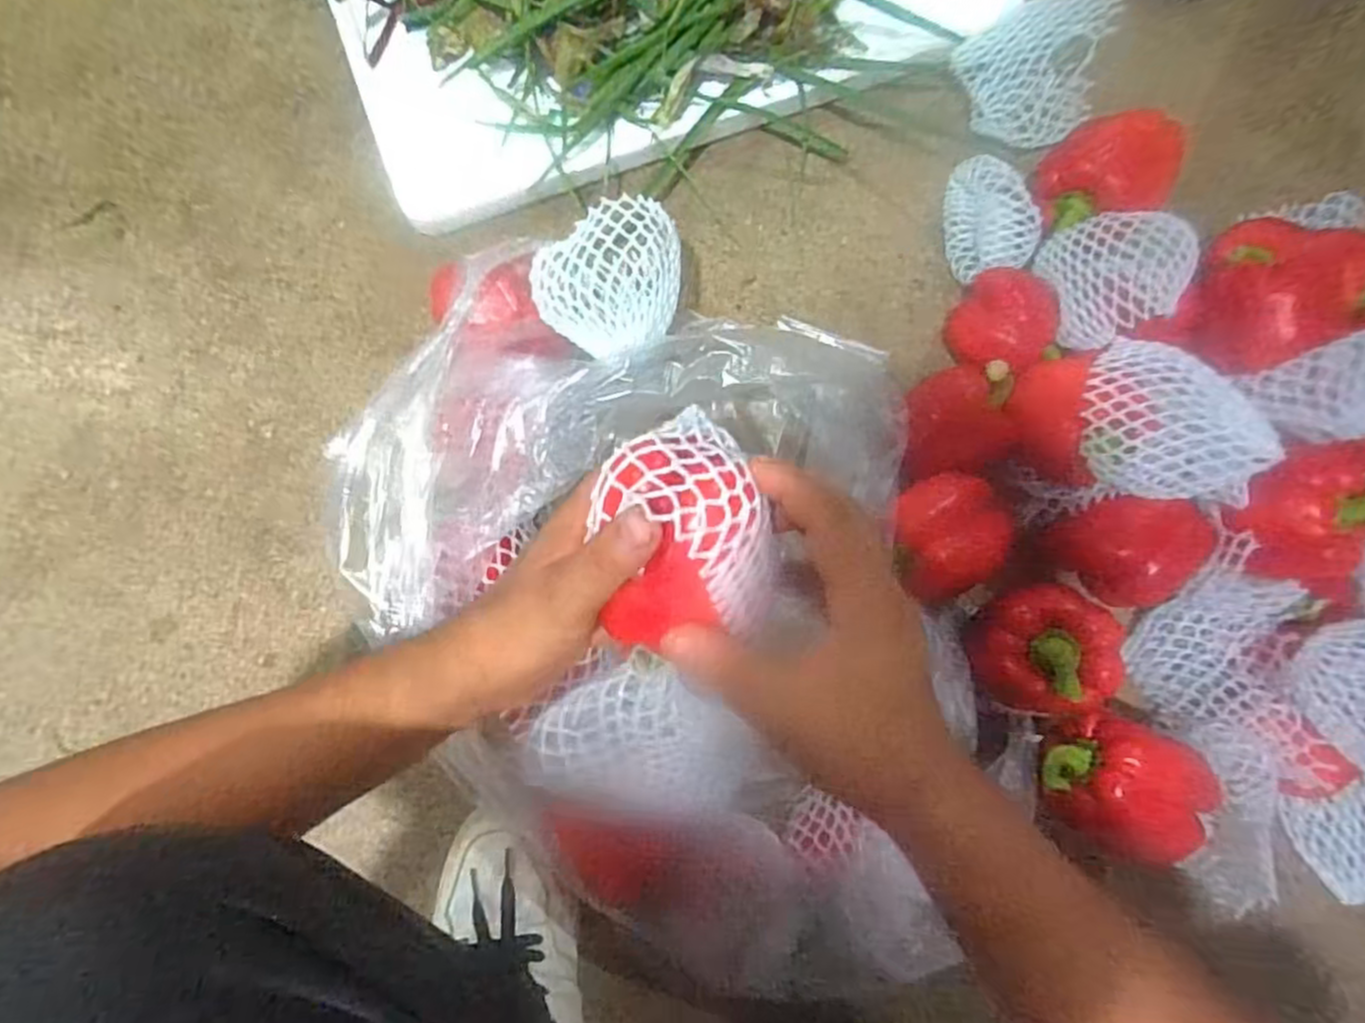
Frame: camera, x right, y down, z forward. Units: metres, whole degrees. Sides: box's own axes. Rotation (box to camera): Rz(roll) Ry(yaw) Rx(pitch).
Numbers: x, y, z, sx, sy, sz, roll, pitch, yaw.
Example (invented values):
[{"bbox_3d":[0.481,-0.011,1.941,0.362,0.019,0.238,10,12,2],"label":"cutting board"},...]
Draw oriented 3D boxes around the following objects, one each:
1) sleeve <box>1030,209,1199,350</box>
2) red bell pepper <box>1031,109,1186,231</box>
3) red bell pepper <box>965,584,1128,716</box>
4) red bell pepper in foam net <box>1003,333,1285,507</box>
[{"bbox_3d":[0.327,-0.177,0.525,0.087,0.060,0.096,-12,85,-2],"label":"sleeve"},{"bbox_3d":[0.330,-0.263,0.548,0.091,0.080,0.085,0,84,0],"label":"red bell pepper"},{"bbox_3d":[0.265,0.100,0.530,0.091,0.085,0.087,-1,84,0],"label":"red bell pepper"},{"bbox_3d":[0.312,-0.057,0.478,0.097,0.099,0.131,-19,85,-2],"label":"red bell pepper in foam net"}]

